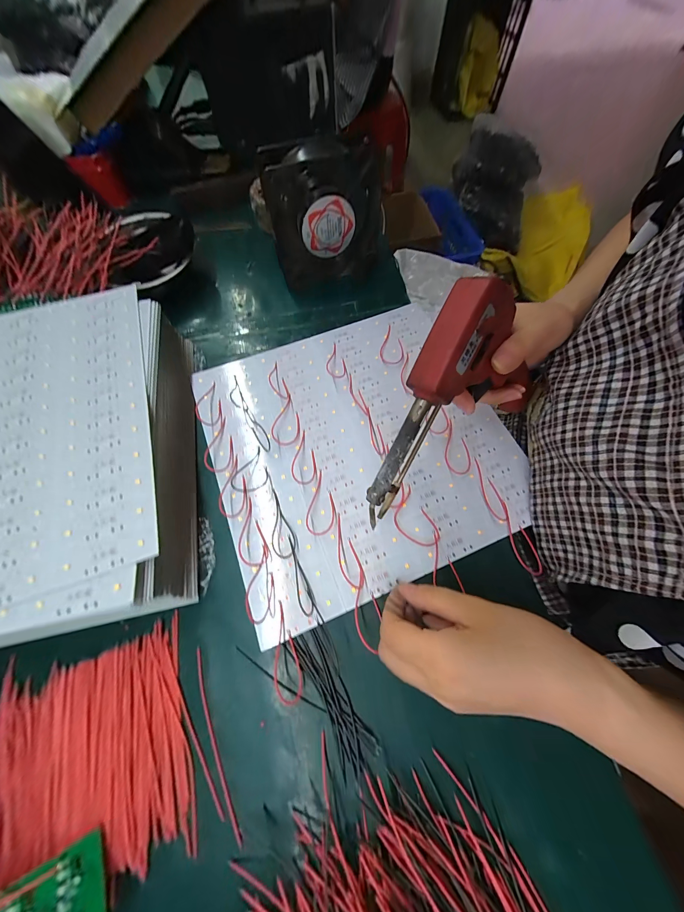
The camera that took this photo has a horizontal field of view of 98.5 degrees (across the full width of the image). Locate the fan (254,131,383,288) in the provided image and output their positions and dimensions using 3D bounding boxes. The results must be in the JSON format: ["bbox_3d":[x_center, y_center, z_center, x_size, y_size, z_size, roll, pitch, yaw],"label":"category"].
[{"bbox_3d":[-0.016,-0.267,0.329,0.127,0.126,0.046,-16,68,-6],"label":"fan"}]

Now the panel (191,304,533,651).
[{"bbox_3d":[0.014,-0.020,0.289,0.268,0.010,0.268,-21,69,-8],"label":"panel"}]

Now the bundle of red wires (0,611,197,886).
[{"bbox_3d":[-0.172,0.200,0.197,0.126,0.012,0.124,-16,68,-6],"label":"bundle of red wires"}]

